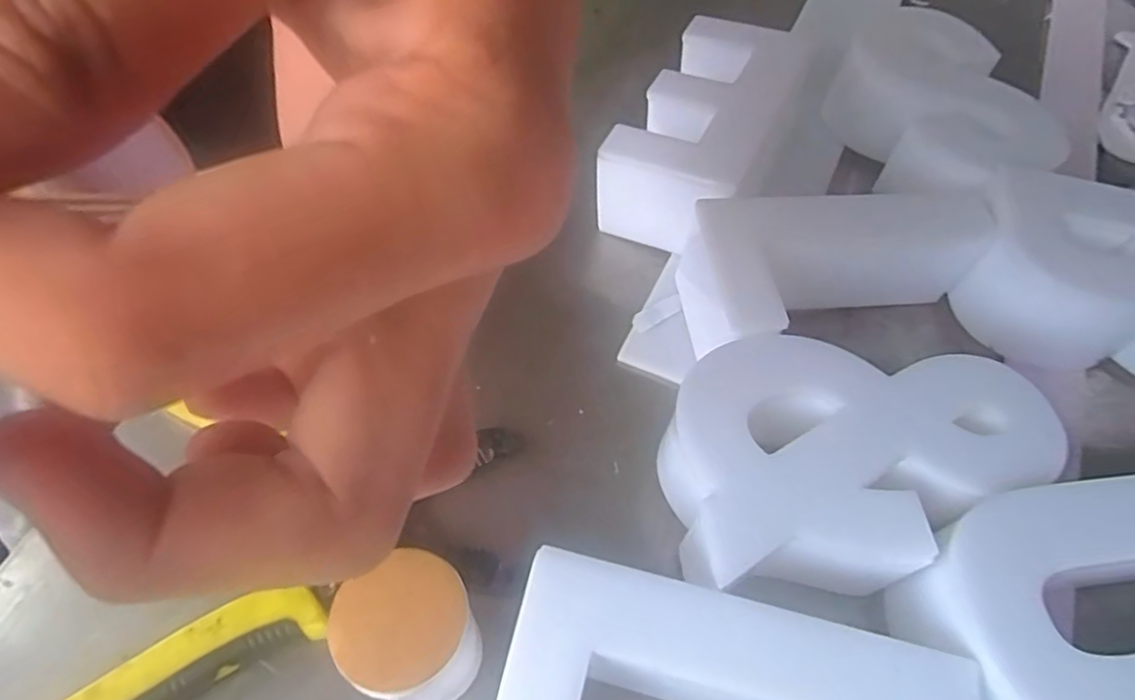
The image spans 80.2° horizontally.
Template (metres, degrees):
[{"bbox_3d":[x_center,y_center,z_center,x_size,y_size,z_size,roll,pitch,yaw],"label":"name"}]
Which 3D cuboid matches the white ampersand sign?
[{"bbox_3d":[0.087,0.040,0.210,0.110,0.044,0.074,2,57,-2],"label":"white ampersand sign"}]

